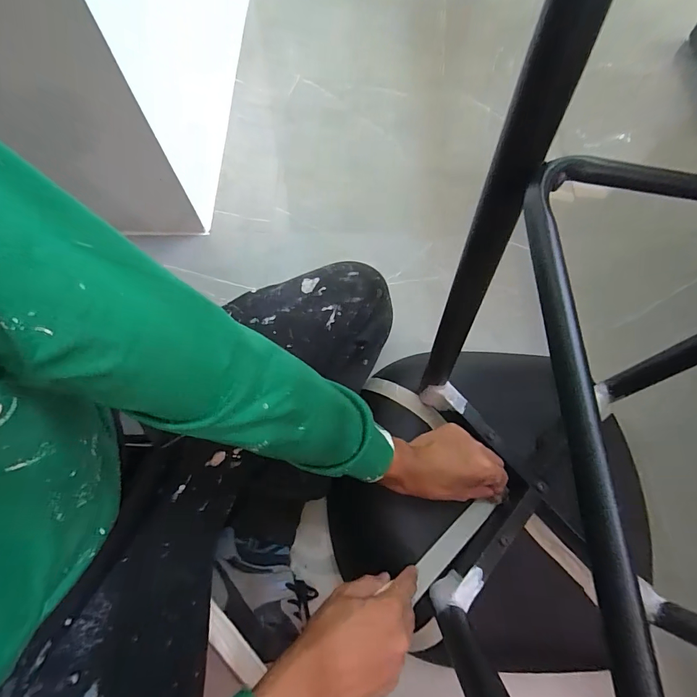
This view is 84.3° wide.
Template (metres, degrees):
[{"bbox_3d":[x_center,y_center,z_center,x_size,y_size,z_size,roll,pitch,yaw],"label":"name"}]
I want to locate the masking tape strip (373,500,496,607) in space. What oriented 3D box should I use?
[{"bbox_3d":[0.124,0.234,0.461,0.145,0.010,0.027,-35,65,-23],"label":"masking tape strip"}]

